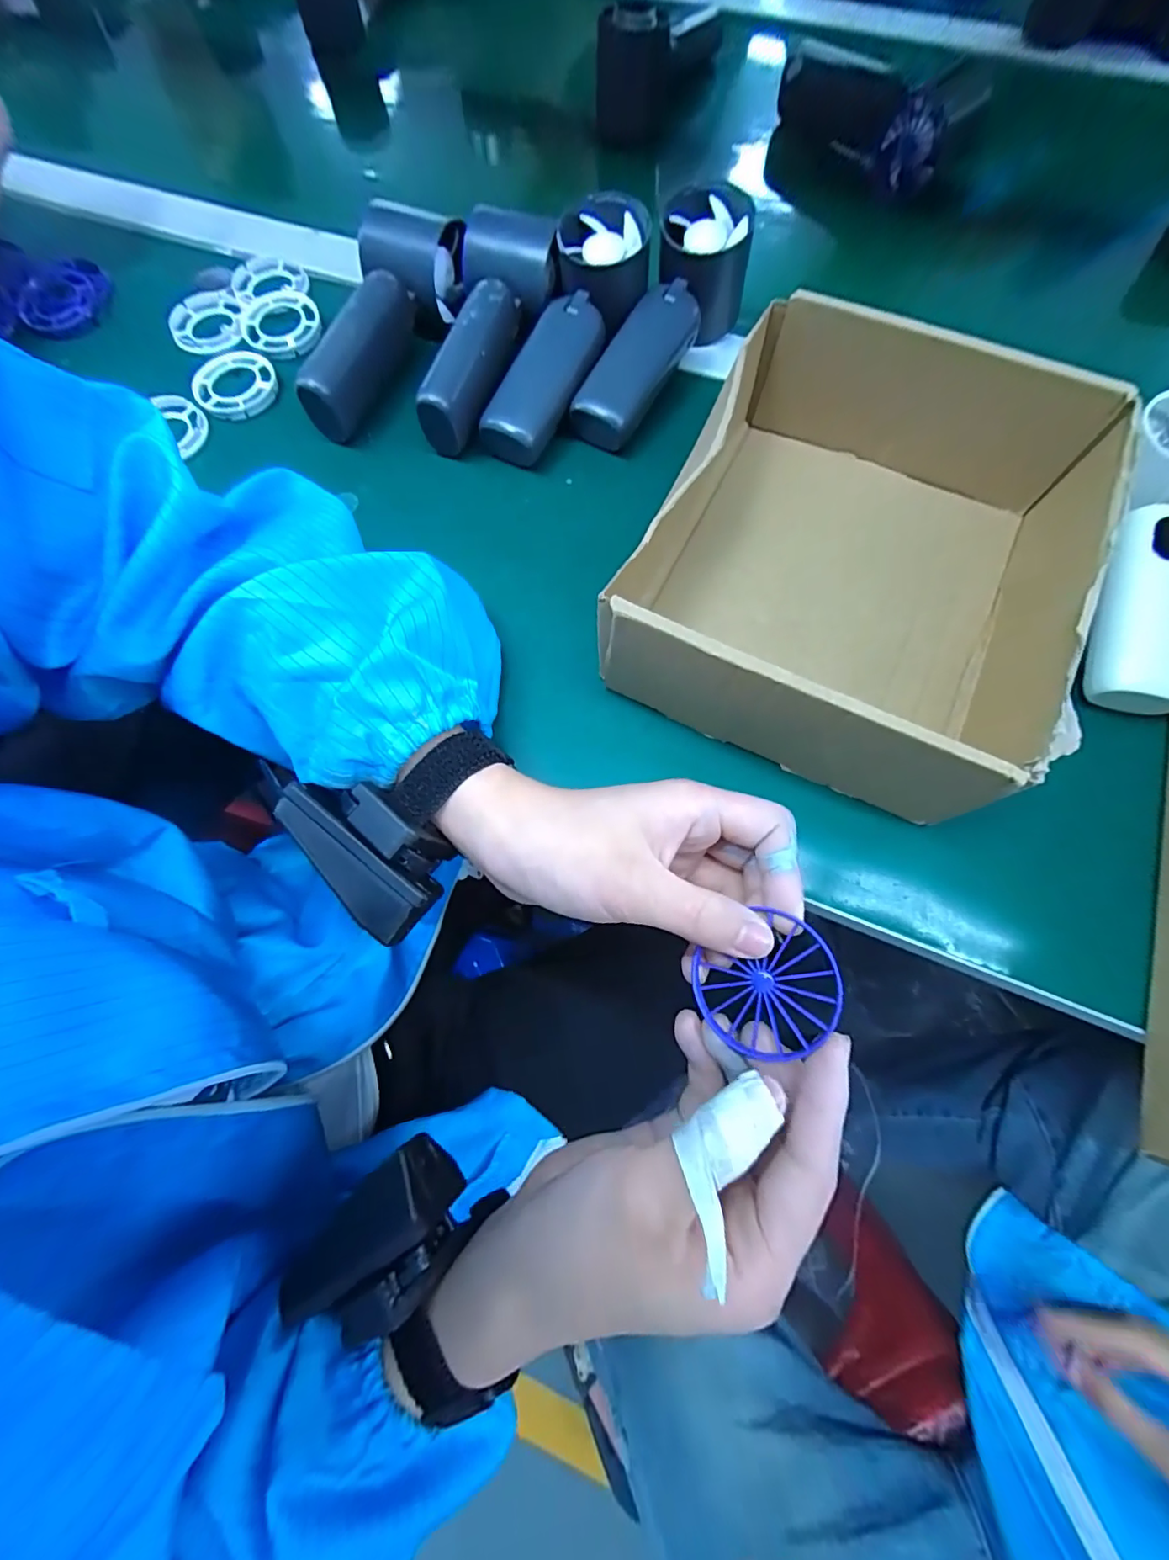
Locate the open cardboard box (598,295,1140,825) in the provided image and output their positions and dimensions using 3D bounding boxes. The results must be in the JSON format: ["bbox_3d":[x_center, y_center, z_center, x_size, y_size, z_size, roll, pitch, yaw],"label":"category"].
[{"bbox_3d":[0.126,-0.113,0.260,0.172,0.078,0.211,25,75,9],"label":"open cardboard box"}]

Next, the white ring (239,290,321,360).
[{"bbox_3d":[-0.207,-0.307,0.359,0.055,0.010,0.055,-8,72,-1],"label":"white ring"}]

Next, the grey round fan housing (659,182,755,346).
[{"bbox_3d":[0.071,-0.318,0.329,0.055,0.050,0.061,5,73,3],"label":"grey round fan housing"}]

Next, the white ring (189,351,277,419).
[{"bbox_3d":[-0.225,-0.254,0.344,0.050,0.009,0.051,0,72,1],"label":"white ring"}]

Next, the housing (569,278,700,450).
[{"bbox_3d":[0.030,-0.249,0.320,0.037,0.030,0.100,33,76,11],"label":"housing"}]

